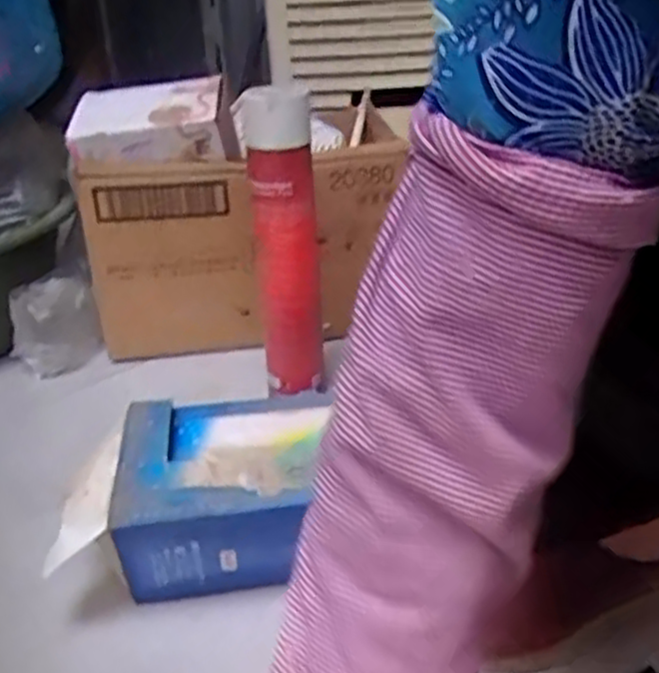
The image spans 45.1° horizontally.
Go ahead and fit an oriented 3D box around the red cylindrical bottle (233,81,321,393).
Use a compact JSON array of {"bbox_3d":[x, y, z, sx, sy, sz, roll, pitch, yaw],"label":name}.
[{"bbox_3d":[-0.043,-0.082,0.816,0.056,0.327,0.063,8,29,21],"label":"red cylindrical bottle"}]

